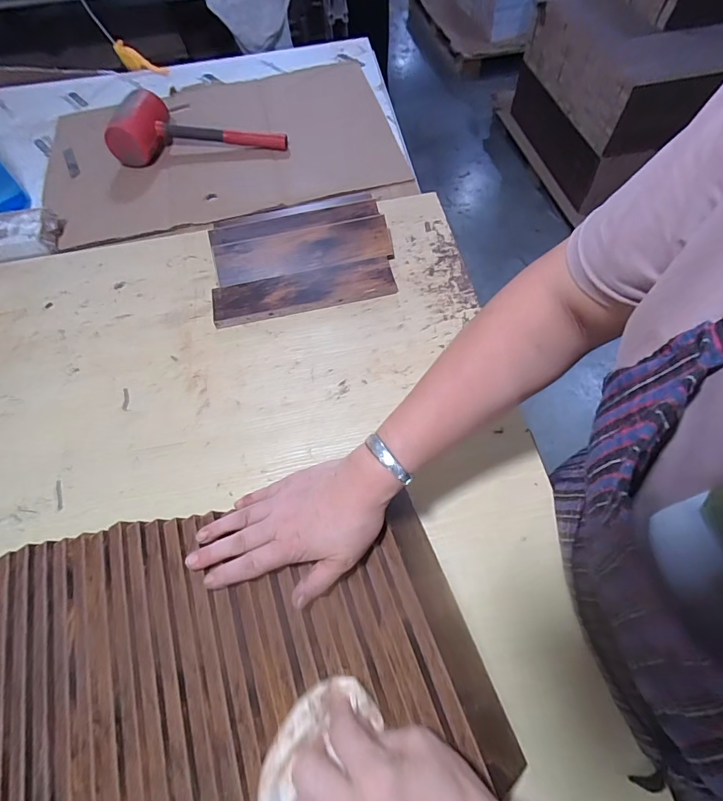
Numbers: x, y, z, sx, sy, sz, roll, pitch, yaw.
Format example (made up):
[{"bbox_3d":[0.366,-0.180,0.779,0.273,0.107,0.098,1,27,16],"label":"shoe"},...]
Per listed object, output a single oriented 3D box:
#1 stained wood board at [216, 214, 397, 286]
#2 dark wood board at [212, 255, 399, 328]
[{"bbox_3d":[-0.082,-0.212,0.608,0.244,0.010,0.064,-11,82,-1],"label":"stained wood board"},{"bbox_3d":[-0.079,-0.149,0.595,0.244,0.019,0.063,-11,60,-2],"label":"dark wood board"}]

